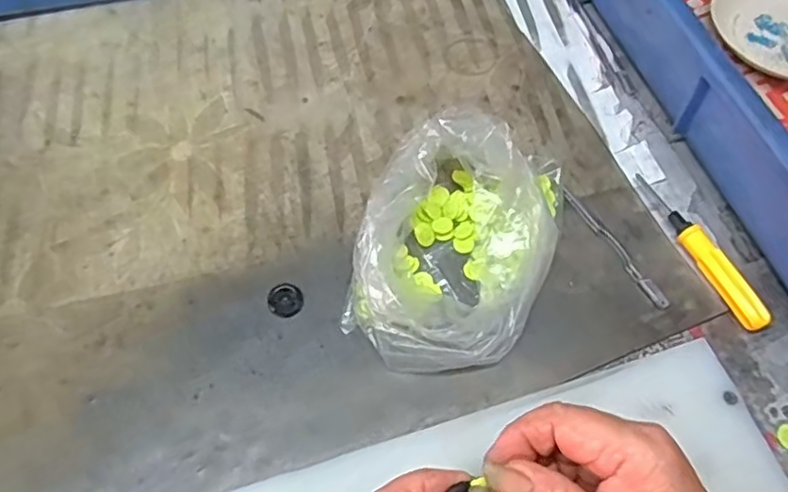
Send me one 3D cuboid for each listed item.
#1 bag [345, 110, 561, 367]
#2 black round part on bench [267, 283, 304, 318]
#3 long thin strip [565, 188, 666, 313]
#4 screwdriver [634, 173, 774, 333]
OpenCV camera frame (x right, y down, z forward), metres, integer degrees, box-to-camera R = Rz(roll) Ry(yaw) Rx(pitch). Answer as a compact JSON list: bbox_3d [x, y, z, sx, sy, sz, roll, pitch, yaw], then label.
[{"bbox_3d":[0.038,-0.007,0.354,0.101,0.057,0.151,19,61,11],"label":"bag"},{"bbox_3d":[-0.064,0.031,0.365,0.020,0.005,0.021,0,59,1],"label":"black round part on bench"},{"bbox_3d":[0.137,0.000,0.386,0.008,0.005,0.094,-26,62,-14],"label":"long thin strip"},{"bbox_3d":[0.186,0.000,0.380,0.013,0.016,0.117,-21,61,-12],"label":"screwdriver"}]

